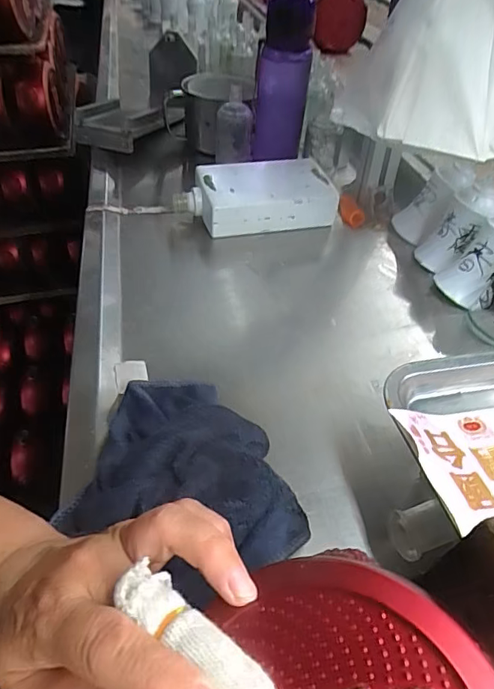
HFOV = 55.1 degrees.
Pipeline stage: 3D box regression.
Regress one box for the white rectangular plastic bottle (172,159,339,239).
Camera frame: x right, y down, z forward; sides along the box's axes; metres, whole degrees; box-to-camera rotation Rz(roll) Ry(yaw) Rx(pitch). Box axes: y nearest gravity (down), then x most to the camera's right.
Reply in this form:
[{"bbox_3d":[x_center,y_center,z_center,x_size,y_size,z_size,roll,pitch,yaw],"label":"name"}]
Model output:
[{"bbox_3d":[0.008,-0.202,0.645,0.210,0.050,0.111,-9,46,-10],"label":"white rectangular plastic bottle"}]

